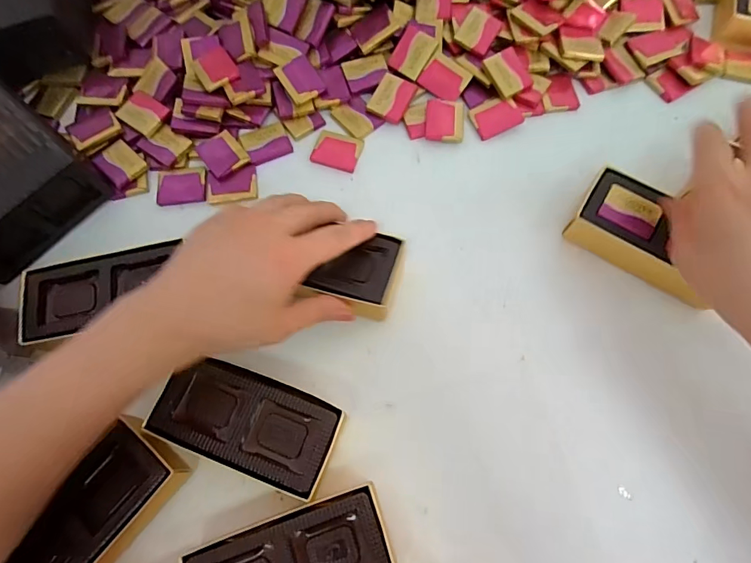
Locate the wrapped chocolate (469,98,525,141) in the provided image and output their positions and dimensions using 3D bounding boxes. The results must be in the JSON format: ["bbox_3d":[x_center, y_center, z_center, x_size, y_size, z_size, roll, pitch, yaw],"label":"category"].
[{"bbox_3d":[0.105,-0.146,0.385,0.040,0.006,0.033,-24,71,-7],"label":"wrapped chocolate"}]

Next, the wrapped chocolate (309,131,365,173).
[{"bbox_3d":[-0.033,-0.112,0.379,0.040,0.004,0.034,16,71,8],"label":"wrapped chocolate"}]

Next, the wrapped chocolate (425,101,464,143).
[{"bbox_3d":[0.060,-0.139,0.383,0.032,0.006,0.041,3,70,3],"label":"wrapped chocolate"}]

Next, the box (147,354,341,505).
[{"bbox_3d":[-0.080,0.090,0.287,0.112,0.032,0.056,20,71,9],"label":"box"}]

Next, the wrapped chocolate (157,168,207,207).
[{"bbox_3d":[-0.162,-0.081,0.366,0.041,0.004,0.033,-5,69,0],"label":"wrapped chocolate"}]

